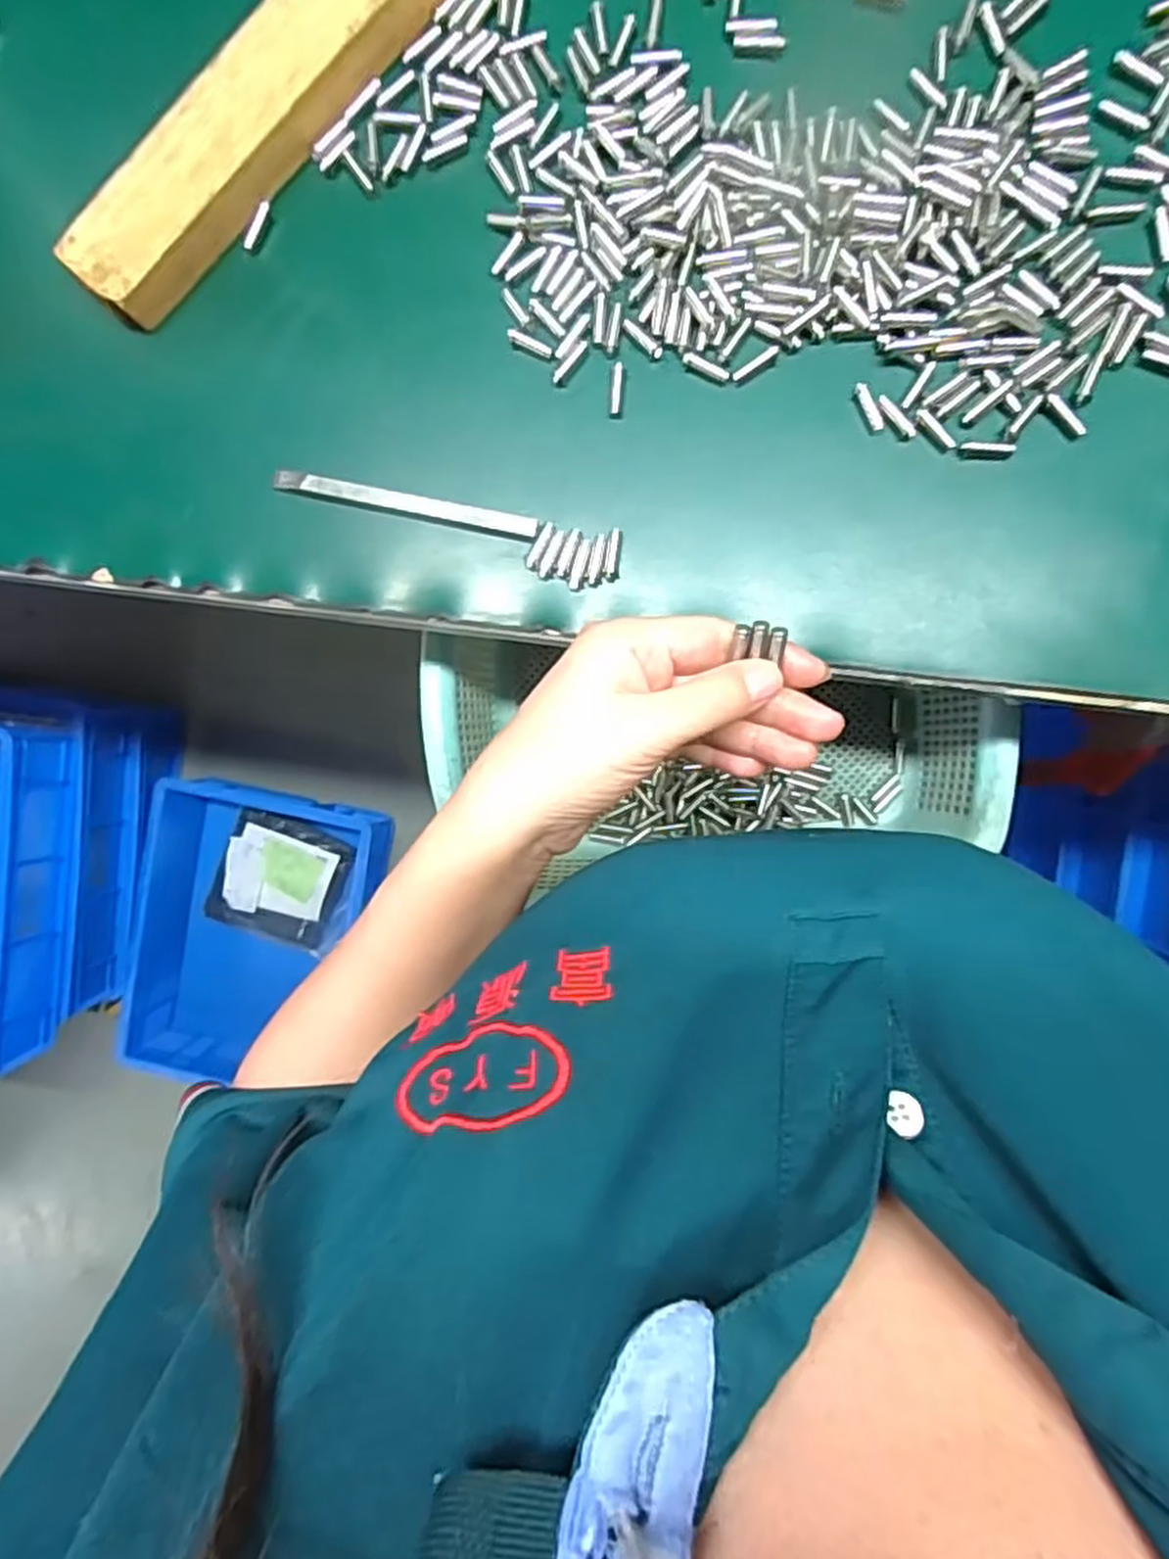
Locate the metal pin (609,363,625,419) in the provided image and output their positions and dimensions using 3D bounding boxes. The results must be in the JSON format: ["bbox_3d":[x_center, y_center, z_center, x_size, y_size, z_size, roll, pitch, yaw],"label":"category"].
[{"bbox_3d":[0.014,-0.167,0.335,0.005,0.004,0.022,7,94,5],"label":"metal pin"}]

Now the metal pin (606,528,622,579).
[{"bbox_3d":[0.013,-0.099,0.341,0.005,0.004,0.022,9,94,5],"label":"metal pin"}]

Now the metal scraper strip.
[{"bbox_3d":[-0.080,-0.122,0.344,0.121,0.008,0.010,12,94,5],"label":"metal scraper strip"}]

